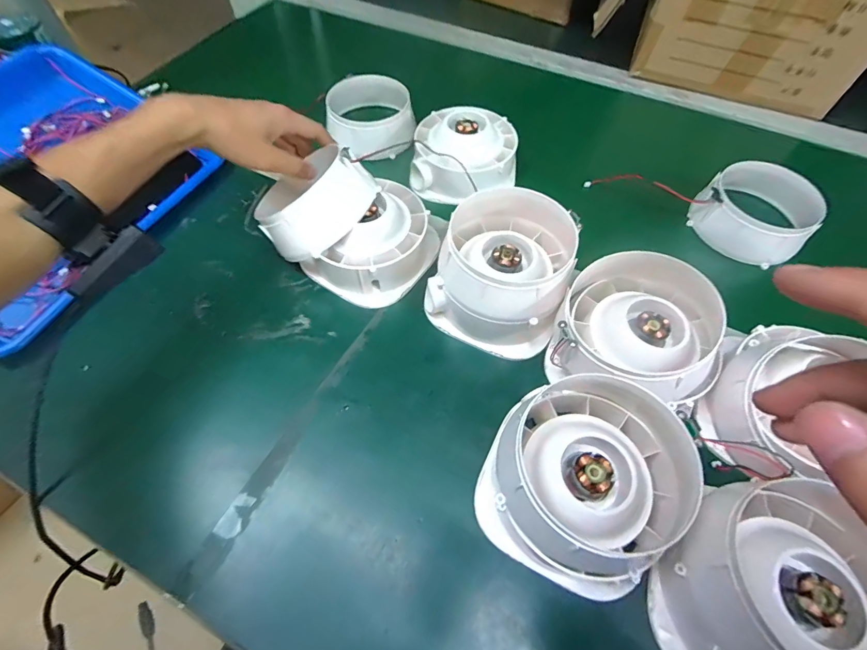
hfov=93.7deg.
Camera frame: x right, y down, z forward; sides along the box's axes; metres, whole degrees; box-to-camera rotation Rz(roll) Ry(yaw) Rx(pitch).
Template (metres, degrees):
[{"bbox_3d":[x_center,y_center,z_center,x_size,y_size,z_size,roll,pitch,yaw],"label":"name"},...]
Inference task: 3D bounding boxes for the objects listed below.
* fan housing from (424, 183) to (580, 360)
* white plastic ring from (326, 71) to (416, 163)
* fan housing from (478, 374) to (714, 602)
[{"bbox_3d":[0.065,-0.053,0.402,0.124,0.090,0.134,17,60,9],"label":"fan housing"},{"bbox_3d":[-0.087,-0.287,0.564,0.113,0.058,0.123,0,59,-1],"label":"white plastic ring"},{"bbox_3d":[0.118,0.110,0.299,0.142,0.093,0.141,0,59,-1],"label":"fan housing"}]

